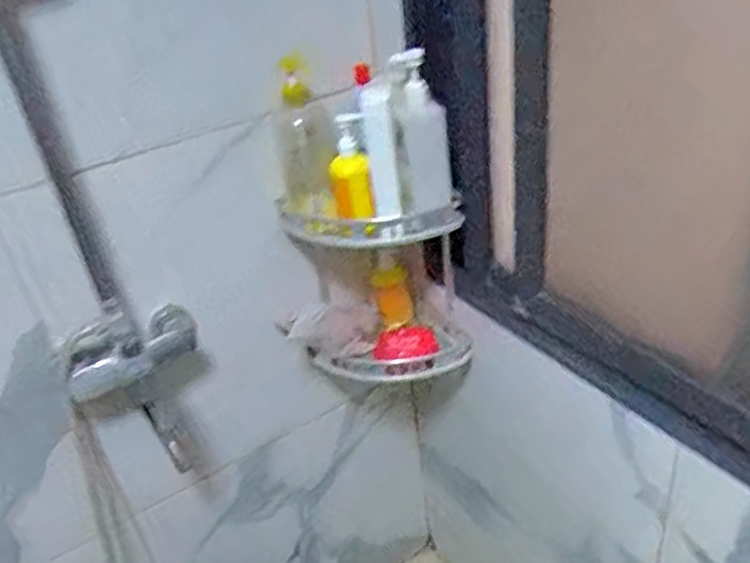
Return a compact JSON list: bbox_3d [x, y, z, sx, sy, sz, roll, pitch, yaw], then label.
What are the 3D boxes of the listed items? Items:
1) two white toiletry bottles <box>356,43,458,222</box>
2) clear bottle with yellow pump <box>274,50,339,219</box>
[{"bbox_3d":[0.047,-0.201,0.956,0.119,0.228,0.062,-18,35,-15],"label":"two white toiletry bottles"},{"bbox_3d":[-0.109,-0.212,1.011,0.082,0.255,0.077,-18,35,-15],"label":"clear bottle with yellow pump"}]

